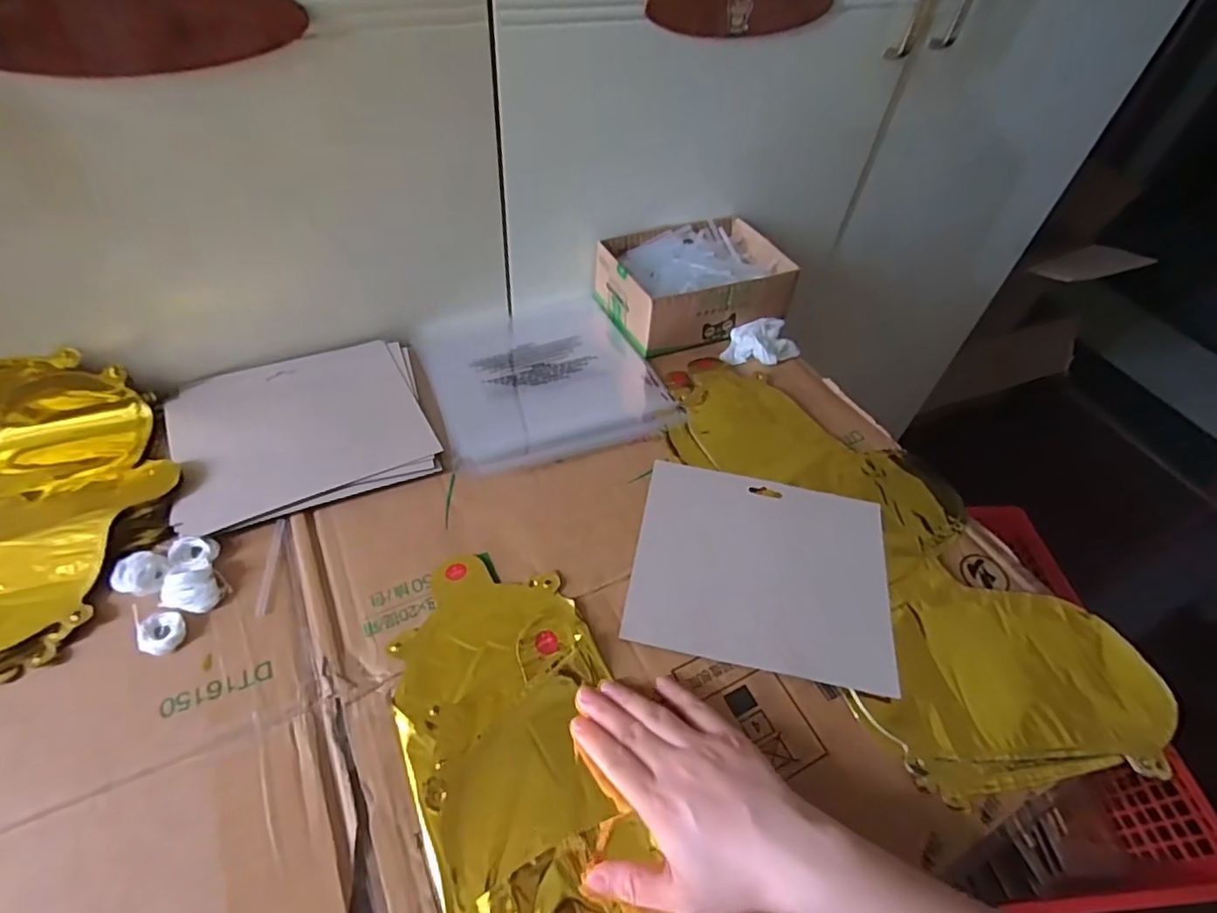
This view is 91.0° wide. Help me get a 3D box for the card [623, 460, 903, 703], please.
[{"bbox_3d":[0.119,0.084,0.460,0.191,0.009,0.157,10,53,5],"label":"card"}]

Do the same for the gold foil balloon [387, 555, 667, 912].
[{"bbox_3d":[-0.059,0.175,0.376,0.126,0.019,0.251,-13,55,-16],"label":"gold foil balloon"}]

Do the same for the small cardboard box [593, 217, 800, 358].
[{"bbox_3d":[0.093,-0.194,0.663,0.186,0.066,0.130,-16,53,-18],"label":"small cardboard box"}]

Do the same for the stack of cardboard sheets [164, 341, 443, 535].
[{"bbox_3d":[-0.261,-0.027,0.512,0.197,0.012,0.171,-17,53,-19],"label":"stack of cardboard sheets"}]

